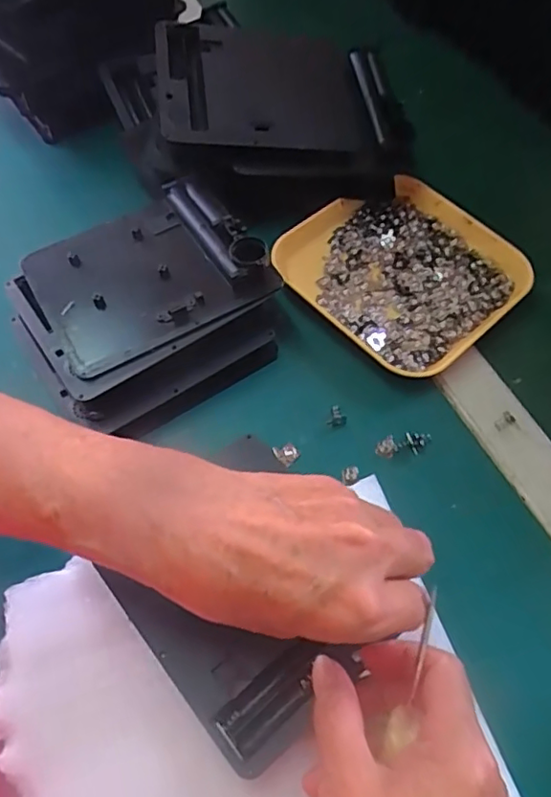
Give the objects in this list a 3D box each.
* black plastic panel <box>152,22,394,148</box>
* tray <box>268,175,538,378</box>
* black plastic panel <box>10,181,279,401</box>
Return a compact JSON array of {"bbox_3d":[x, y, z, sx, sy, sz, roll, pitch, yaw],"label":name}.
[{"bbox_3d":[0.000,-0.224,0.418,0.162,0.014,0.116,-2,66,-9],"label":"black plastic panel"},{"bbox_3d":[0.088,-0.089,0.414,0.144,0.018,0.144,-40,69,-20],"label":"tray"},{"bbox_3d":[-0.085,-0.074,0.359,0.135,0.022,0.113,-31,68,-17],"label":"black plastic panel"}]

